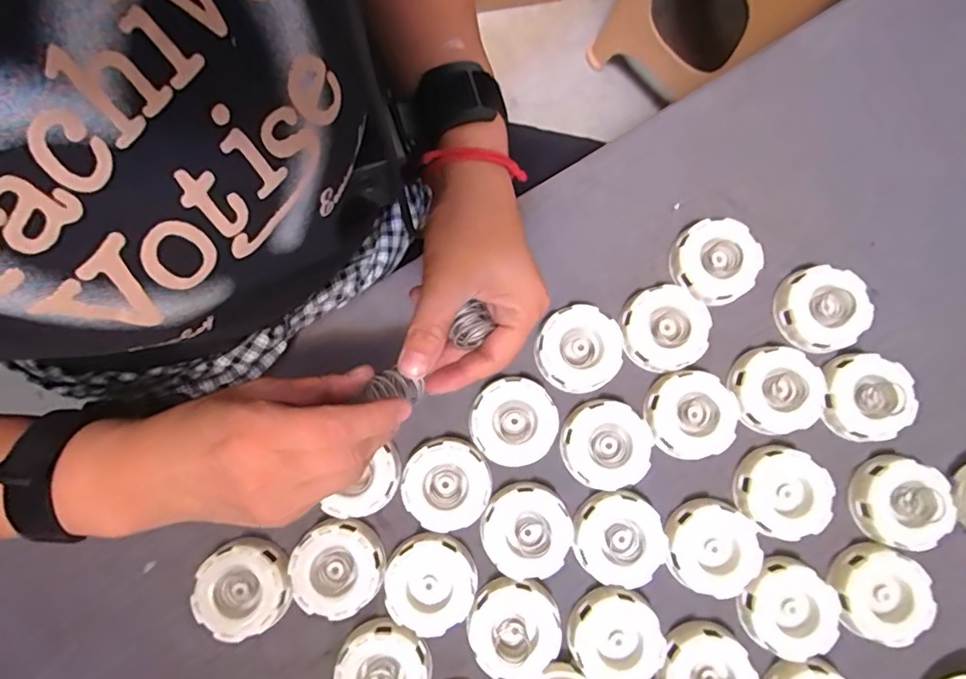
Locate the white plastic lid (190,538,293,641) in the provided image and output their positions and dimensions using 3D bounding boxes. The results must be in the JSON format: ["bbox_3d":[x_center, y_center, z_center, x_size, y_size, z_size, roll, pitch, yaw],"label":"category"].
[{"bbox_3d":[-0.162,0.170,0.376,0.060,0.023,0.059,0,80,1],"label":"white plastic lid"}]

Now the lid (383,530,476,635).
[{"bbox_3d":[-0.035,0.167,0.379,0.058,0.019,0.062,0,80,1],"label":"lid"}]

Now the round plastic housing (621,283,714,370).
[{"bbox_3d":[0.132,-0.008,0.403,0.061,0.021,0.061,0,80,1],"label":"round plastic housing"}]

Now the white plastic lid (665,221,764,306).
[{"bbox_3d":[0.172,-0.057,0.412,0.060,0.025,0.058,0,80,1],"label":"white plastic lid"}]

